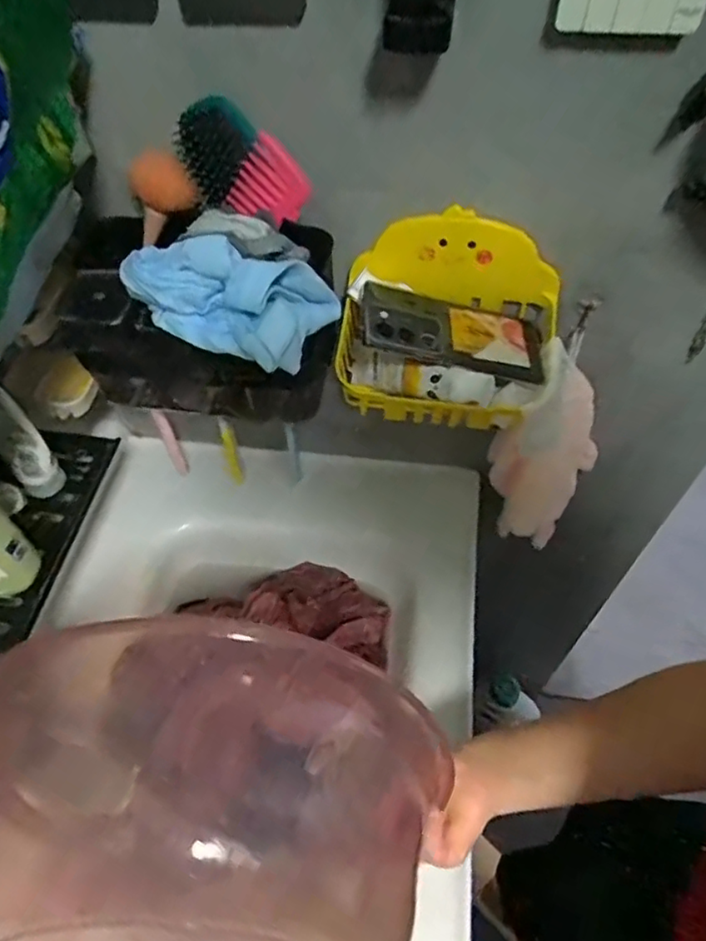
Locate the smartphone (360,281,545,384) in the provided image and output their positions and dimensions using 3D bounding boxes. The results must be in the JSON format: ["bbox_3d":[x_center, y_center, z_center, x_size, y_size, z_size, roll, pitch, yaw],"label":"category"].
[{"bbox_3d":[0.090,-0.123,0.545,0.168,0.016,0.075,11,53,-12],"label":"smartphone"}]

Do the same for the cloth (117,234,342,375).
[{"bbox_3d":[-0.098,-0.139,0.467,0.155,0.067,0.072,19,56,15],"label":"cloth"}]

